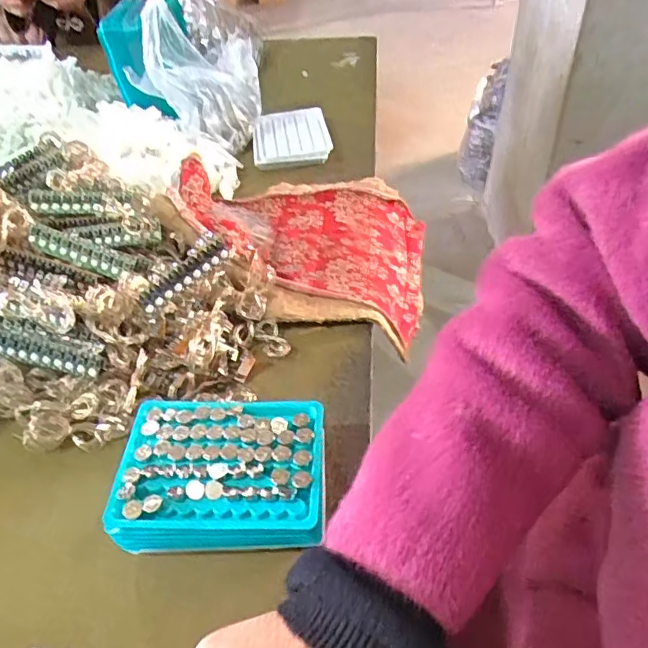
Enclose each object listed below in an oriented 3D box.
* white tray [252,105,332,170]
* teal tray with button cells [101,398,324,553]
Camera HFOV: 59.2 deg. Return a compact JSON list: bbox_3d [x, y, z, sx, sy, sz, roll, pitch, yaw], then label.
[{"bbox_3d":[-0.046,-0.261,0.784,0.101,0.019,0.138,-5,43,-2],"label":"white tray"},{"bbox_3d":[-0.065,0.104,0.393,0.138,0.048,0.102,-2,44,1],"label":"teal tray with button cells"}]

